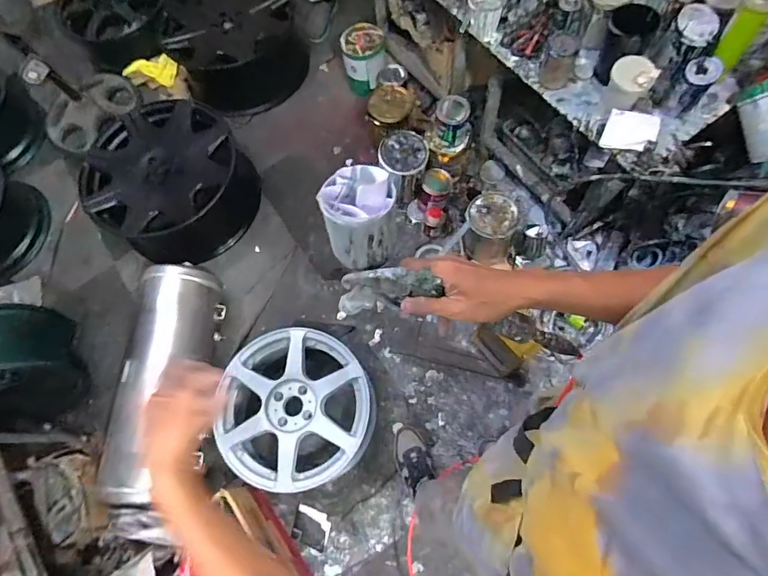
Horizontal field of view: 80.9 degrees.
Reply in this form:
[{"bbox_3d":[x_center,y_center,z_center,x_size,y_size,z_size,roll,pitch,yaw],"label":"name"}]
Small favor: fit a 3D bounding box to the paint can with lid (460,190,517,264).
[{"bbox_3d":[0.345,-0.200,1.481,0.156,0.173,0.162,-2,71,5],"label":"paint can with lid"}]

